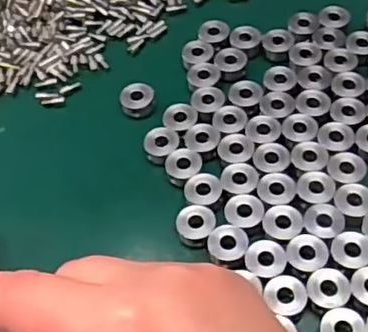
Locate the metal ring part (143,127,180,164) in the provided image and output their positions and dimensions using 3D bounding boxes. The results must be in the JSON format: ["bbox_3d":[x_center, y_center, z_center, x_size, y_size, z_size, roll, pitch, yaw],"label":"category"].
[{"bbox_3d":[-0.013,-0.011,0.341,0.019,0.012,0.017,27,61,21],"label":"metal ring part"}]

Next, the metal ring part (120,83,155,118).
[{"bbox_3d":[-0.027,-0.039,0.363,0.020,0.013,0.017,-9,54,-2],"label":"metal ring part"}]

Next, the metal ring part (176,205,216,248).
[{"bbox_3d":[0.006,0.030,0.309,0.019,0.014,0.017,22,59,19],"label":"metal ring part"}]

